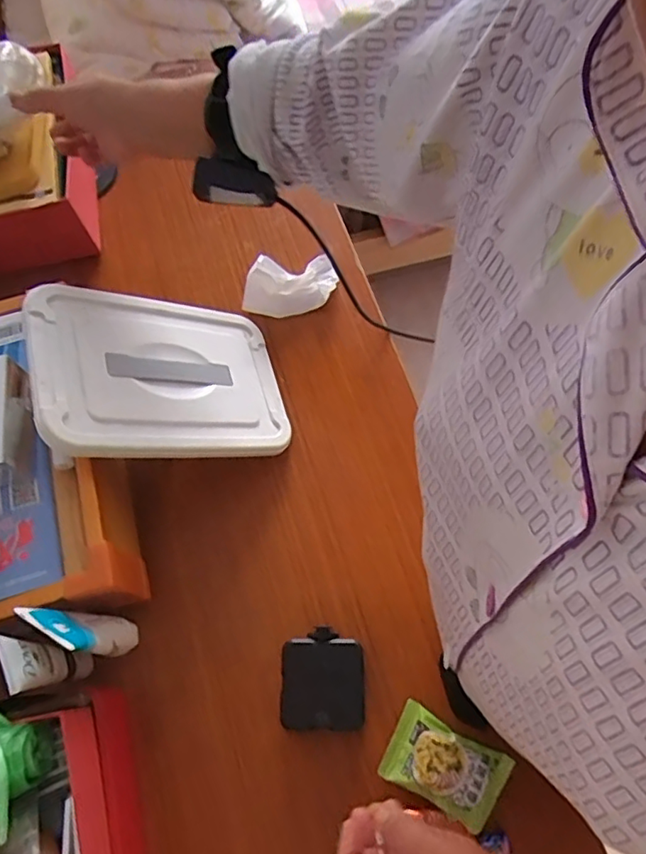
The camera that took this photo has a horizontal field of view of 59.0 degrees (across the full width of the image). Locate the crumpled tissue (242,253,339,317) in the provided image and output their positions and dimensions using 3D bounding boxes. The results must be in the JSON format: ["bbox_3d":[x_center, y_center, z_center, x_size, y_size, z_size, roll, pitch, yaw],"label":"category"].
[{"bbox_3d":[-0.037,-0.170,0.664,0.121,0.047,0.062,-24,68,-8],"label":"crumpled tissue"}]

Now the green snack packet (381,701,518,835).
[{"bbox_3d":[0.102,0.284,0.479,0.094,0.018,0.061,25,70,12],"label":"green snack packet"}]

